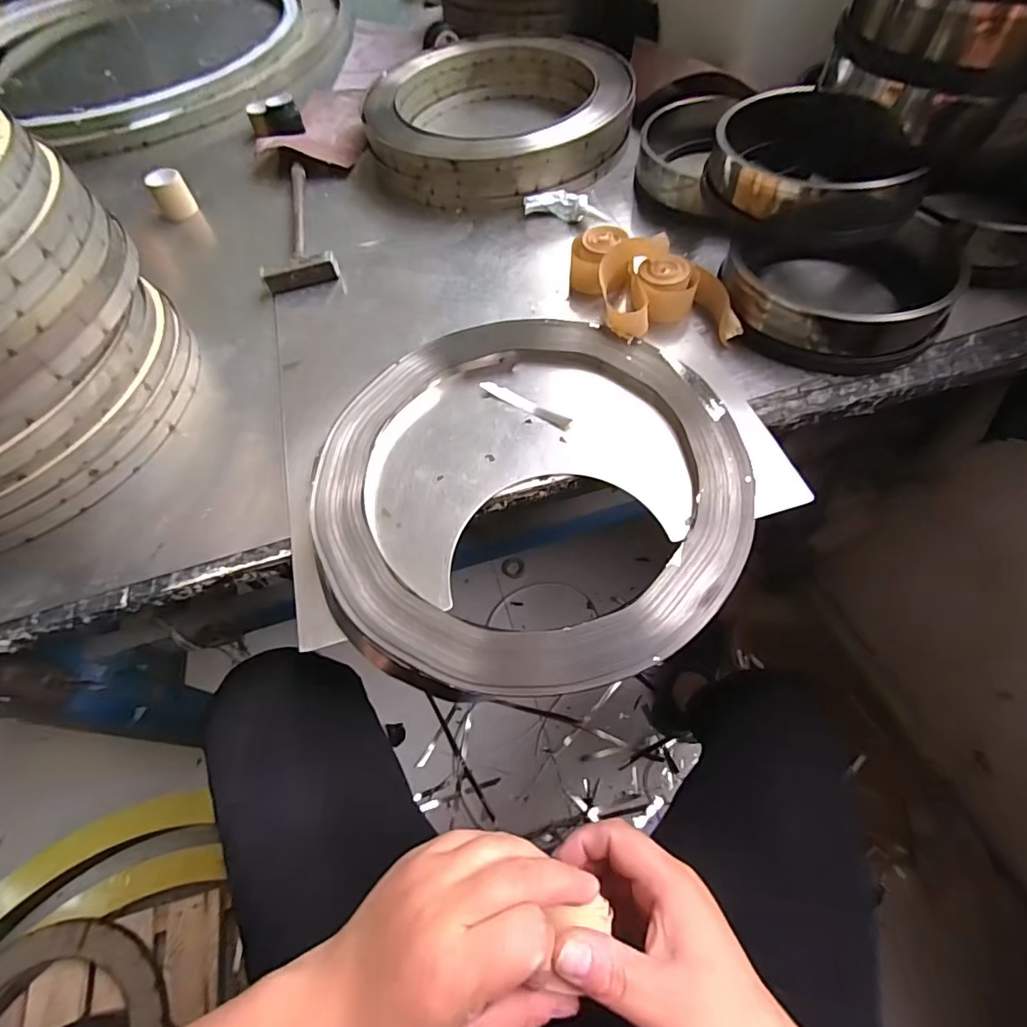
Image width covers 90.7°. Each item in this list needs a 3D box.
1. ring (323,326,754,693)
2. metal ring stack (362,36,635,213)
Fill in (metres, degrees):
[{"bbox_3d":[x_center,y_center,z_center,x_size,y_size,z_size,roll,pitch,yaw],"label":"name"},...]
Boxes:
[{"bbox_3d":[0.010,-0.032,0.377,0.309,0.013,0.312,-2,59,3],"label":"ring"},{"bbox_3d":[-0.018,-0.482,0.618,0.302,0.058,0.287,1,59,5],"label":"metal ring stack"}]

